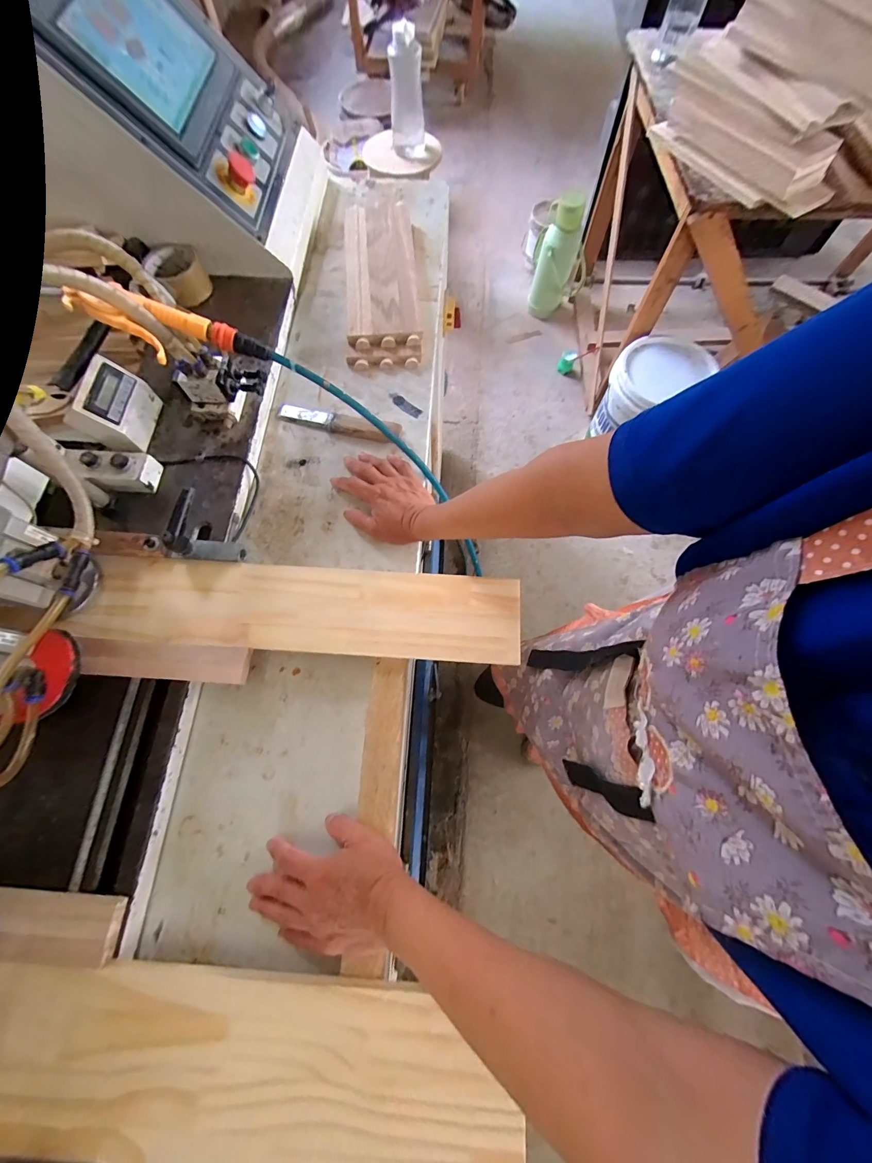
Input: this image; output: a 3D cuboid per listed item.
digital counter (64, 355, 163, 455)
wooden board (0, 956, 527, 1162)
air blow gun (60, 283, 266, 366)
[{"bbox_3d":[-0.423,-0.234,0.509,0.061,0.072,0.093,6,71,2],"label":"digital counter"},{"bbox_3d":[-0.182,0.410,0.325,0.491,0.016,0.120,4,71,1],"label":"wooden board"},{"bbox_3d":[-0.297,-0.279,0.433,0.197,0.026,0.087,2,69,-23],"label":"air blow gun"}]

